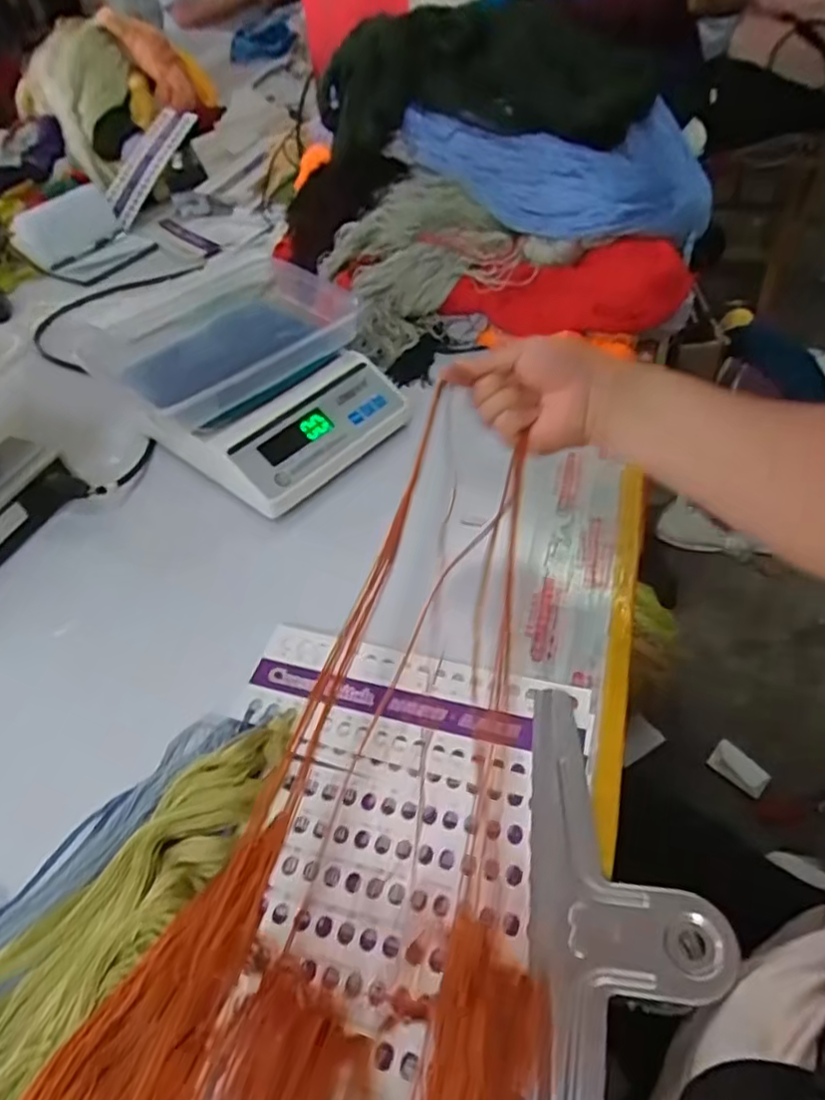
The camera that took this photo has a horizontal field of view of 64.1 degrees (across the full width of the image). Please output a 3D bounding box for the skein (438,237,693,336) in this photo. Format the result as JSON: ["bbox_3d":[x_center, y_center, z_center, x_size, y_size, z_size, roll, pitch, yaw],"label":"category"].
[{"bbox_3d":[0.162,-0.284,0.708,0.262,0.083,0.067,5,48,12],"label":"skein"}]

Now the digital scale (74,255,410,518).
[{"bbox_3d":[-0.145,-0.163,0.661,0.226,0.094,0.227,34,60,30],"label":"digital scale"}]

